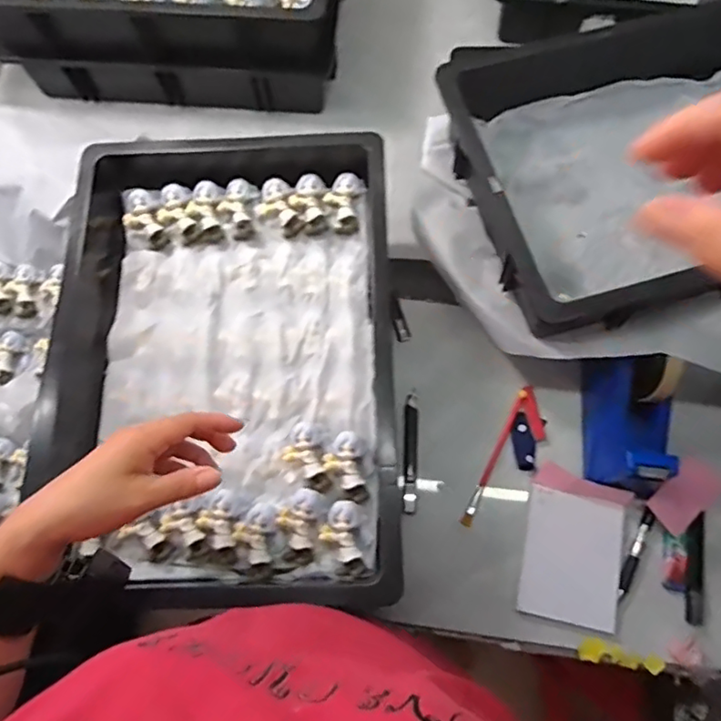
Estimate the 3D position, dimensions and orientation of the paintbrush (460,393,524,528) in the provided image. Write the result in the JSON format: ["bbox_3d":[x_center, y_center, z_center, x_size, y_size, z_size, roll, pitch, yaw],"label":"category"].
[{"bbox_3d":[0.149,0.111,0.652,0.010,0.010,0.155,26,75,10],"label":"paintbrush"}]

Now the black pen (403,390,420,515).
[{"bbox_3d":[0.058,0.103,0.665,0.016,0.007,0.135,2,72,3],"label":"black pen"}]

